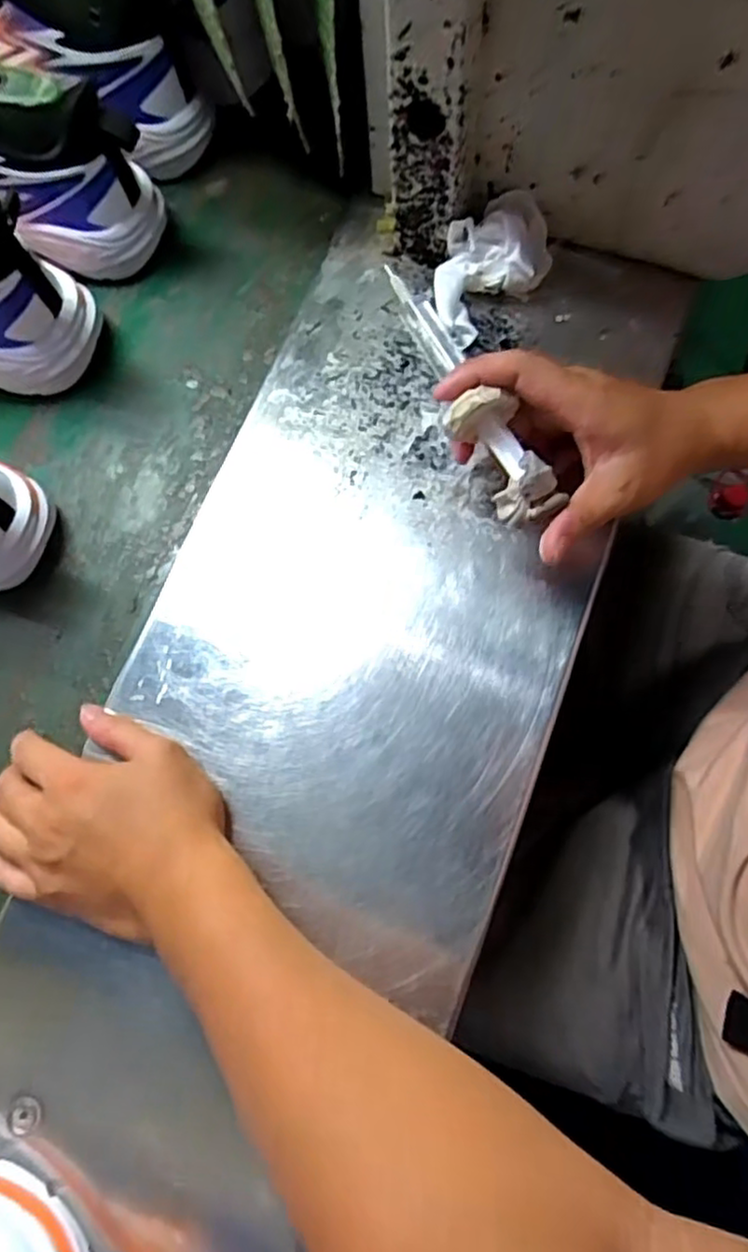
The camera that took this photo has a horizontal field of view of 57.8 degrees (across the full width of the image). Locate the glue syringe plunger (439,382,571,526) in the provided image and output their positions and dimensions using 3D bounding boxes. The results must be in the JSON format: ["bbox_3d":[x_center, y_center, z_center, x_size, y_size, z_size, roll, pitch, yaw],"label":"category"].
[{"bbox_3d":[0.068,-0.085,0.343,0.036,0.033,0.069,-34,89,-7],"label":"glue syringe plunger"}]

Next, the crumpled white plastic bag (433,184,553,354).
[{"bbox_3d":[0.070,-0.229,0.428,0.056,0.034,0.095,43,81,14],"label":"crumpled white plastic bag"}]

